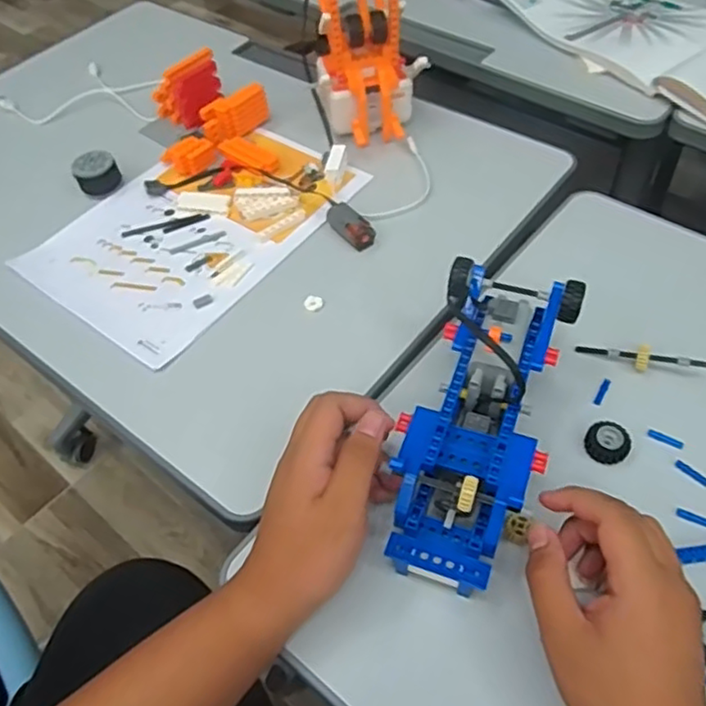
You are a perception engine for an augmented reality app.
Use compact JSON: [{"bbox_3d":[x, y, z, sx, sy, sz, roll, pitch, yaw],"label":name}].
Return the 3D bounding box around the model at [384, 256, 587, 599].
[{"bbox_3d":[0.084,0.039,0.421,0.088,0.070,0.215,15,68,14],"label":"model"}]

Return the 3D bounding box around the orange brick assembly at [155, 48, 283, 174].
[{"bbox_3d":[-0.152,-0.251,0.690,0.123,0.054,0.143,-11,54,-4],"label":"orange brick assembly"}]

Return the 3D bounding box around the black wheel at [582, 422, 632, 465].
[{"bbox_3d":[0.179,0.063,0.456,0.029,0.011,0.029,-2,54,3],"label":"black wheel"}]

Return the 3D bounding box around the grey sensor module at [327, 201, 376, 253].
[{"bbox_3d":[-0.002,-0.118,0.599,0.023,0.018,0.051,-31,58,-17],"label":"grey sensor module"}]

